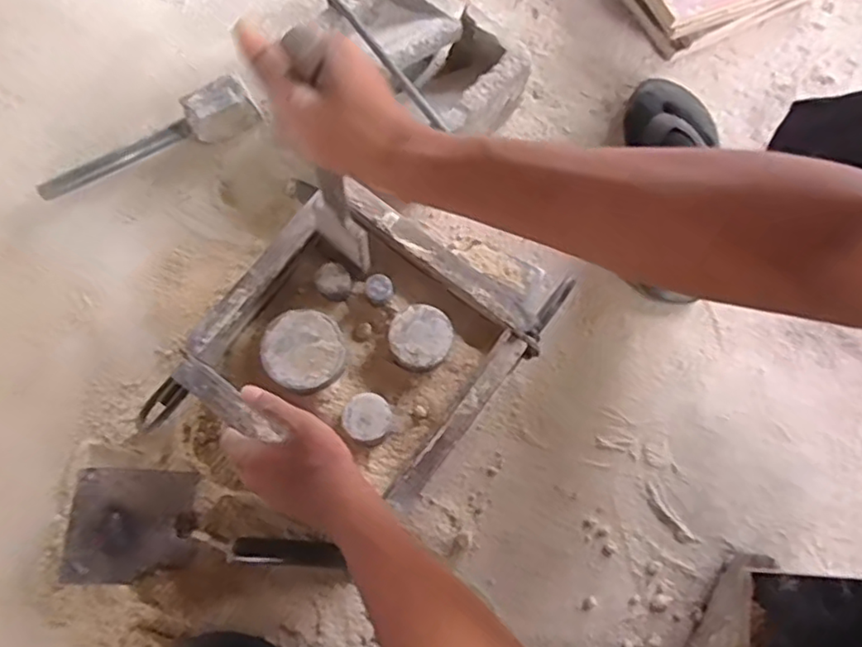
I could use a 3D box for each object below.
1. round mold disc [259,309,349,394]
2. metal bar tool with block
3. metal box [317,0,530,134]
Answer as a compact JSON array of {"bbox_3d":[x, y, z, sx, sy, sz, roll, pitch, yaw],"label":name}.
[{"bbox_3d":[-0.115,0.025,0.569,0.076,0.022,0.070,0,72,1],"label":"round mold disc"},{"bbox_3d":[-0.330,-0.211,0.718,0.260,0.064,0.043,-22,78,-7],"label":"metal bar tool with block"},{"bbox_3d":[-0.006,-0.303,0.726,0.209,0.095,0.126,42,79,8],"label":"metal box"}]

